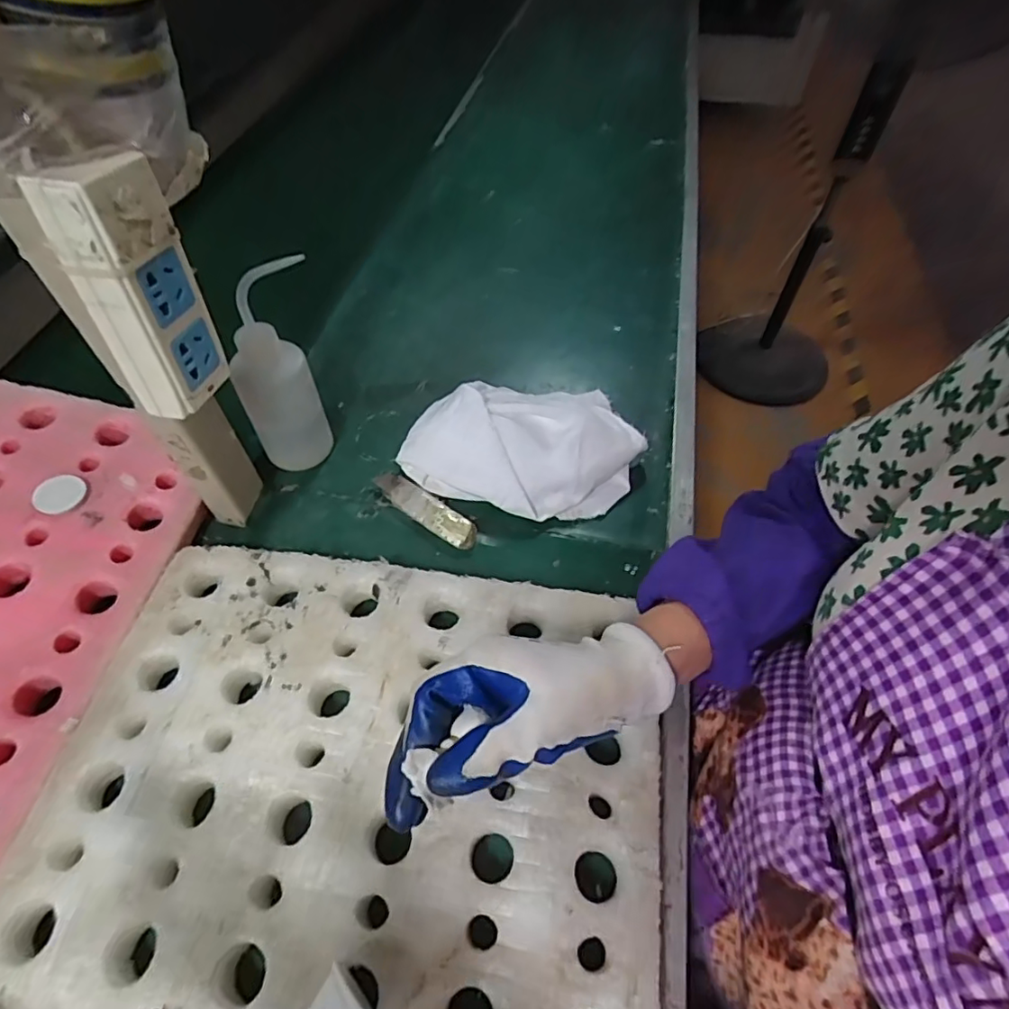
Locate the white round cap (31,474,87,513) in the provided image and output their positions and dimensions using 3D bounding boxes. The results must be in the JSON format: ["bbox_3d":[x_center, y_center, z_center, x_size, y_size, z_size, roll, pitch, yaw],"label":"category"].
[{"bbox_3d":[-0.346,-0.008,0.437,0.033,0.009,0.032,0,53,0],"label":"white round cap"}]

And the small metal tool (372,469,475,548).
[{"bbox_3d":[-0.071,0.003,0.494,0.110,0.014,0.026,31,59,21],"label":"small metal tool"}]

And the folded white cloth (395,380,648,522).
[{"bbox_3d":[0.017,-0.056,0.511,0.207,0.053,0.132,9,54,7],"label":"folded white cloth"}]

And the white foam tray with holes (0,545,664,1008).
[{"bbox_3d":[-0.108,0.280,0.280,0.356,0.040,0.545,7,55,5],"label":"white foam tray with holes"}]

